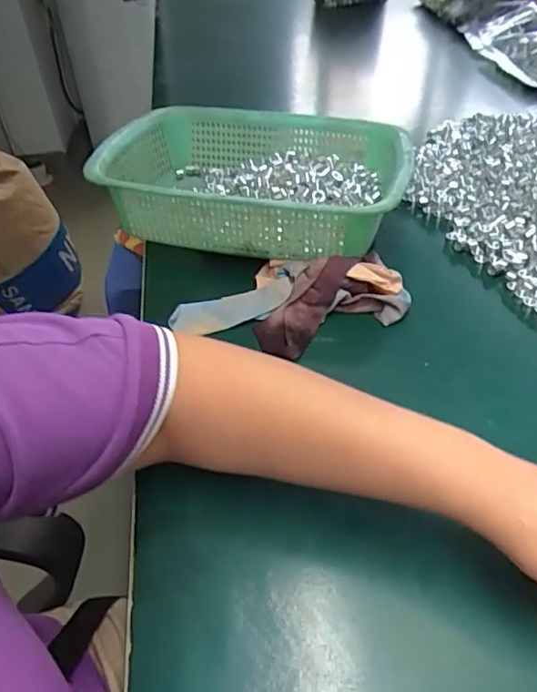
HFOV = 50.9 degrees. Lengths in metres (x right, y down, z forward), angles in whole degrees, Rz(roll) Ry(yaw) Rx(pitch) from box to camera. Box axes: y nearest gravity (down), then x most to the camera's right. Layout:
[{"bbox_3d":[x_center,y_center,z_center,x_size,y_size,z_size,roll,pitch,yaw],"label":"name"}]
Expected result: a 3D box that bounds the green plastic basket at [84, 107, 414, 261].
[{"bbox_3d":[-0.010,-0.169,0.584,0.289,0.093,0.224,9,44,14],"label":"green plastic basket"}]

